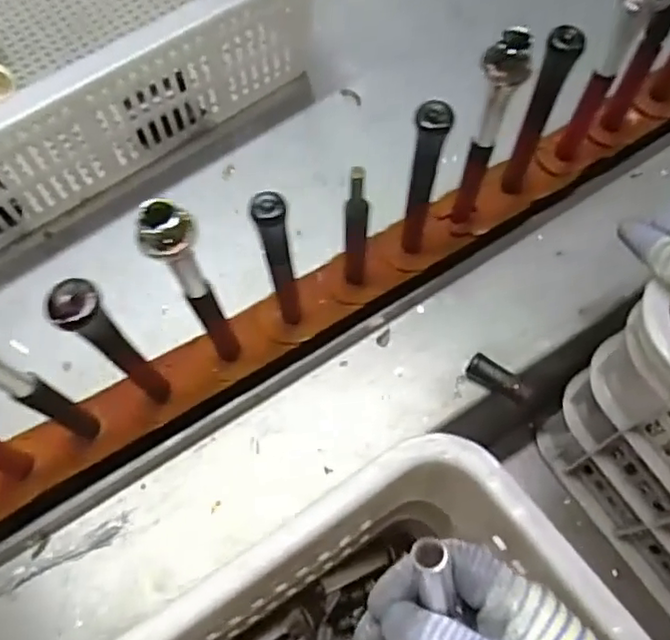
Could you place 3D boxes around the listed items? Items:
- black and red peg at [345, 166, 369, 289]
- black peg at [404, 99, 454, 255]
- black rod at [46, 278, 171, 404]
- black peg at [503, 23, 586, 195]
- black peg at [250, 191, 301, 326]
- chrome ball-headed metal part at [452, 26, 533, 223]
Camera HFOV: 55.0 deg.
[{"bbox_3d":[0.014,-0.056,0.425,0.015,0.127,0.009,-2,65,2],"label":"black and red peg"},{"bbox_3d":[0.059,-0.087,0.428,0.019,0.144,0.015,7,66,6],"label":"black peg"},{"bbox_3d":[-0.125,0.021,0.378,0.021,0.147,0.023,-1,65,2],"label":"black rod"},{"bbox_3d":[0.142,-0.139,0.449,0.021,0.150,0.016,15,67,10],"label":"black peg"},{"bbox_3d":[-0.034,-0.035,0.406,0.017,0.146,0.020,-18,67,-6],"label":"black peg"},{"bbox_3d":[0.101,-0.123,0.429,0.025,0.173,0.030,7,66,6],"label":"chrome ball-headed metal part"}]

